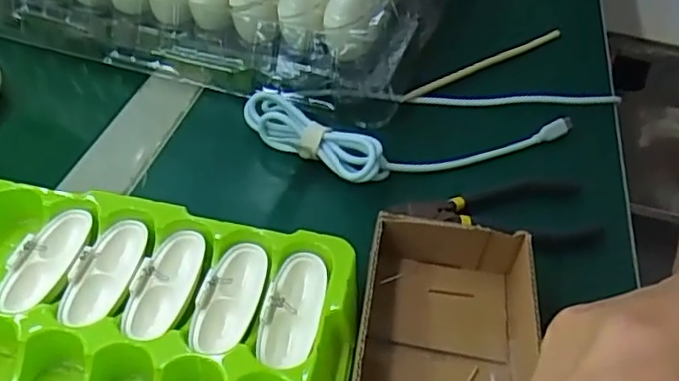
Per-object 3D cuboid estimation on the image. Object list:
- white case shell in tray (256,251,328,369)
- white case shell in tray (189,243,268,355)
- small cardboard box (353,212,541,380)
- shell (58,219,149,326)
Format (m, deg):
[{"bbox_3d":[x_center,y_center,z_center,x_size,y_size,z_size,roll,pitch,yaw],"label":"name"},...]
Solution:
[{"bbox_3d":[-0.022,0.056,0.301,0.026,0.014,0.058,10,44,3],"label":"white case shell in tray"},{"bbox_3d":[-0.053,0.050,0.301,0.026,0.011,0.063,12,45,5],"label":"white case shell in tray"},{"bbox_3d":[0.053,0.073,0.300,0.084,0.039,0.115,10,44,3],"label":"small cardboard box"},{"bbox_3d":[-0.116,0.037,0.309,0.023,0.013,0.063,11,44,3],"label":"shell"}]

